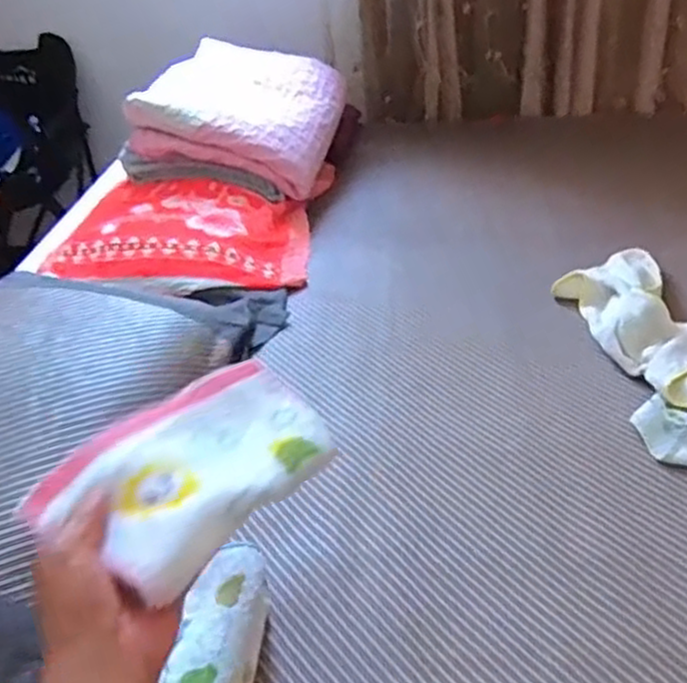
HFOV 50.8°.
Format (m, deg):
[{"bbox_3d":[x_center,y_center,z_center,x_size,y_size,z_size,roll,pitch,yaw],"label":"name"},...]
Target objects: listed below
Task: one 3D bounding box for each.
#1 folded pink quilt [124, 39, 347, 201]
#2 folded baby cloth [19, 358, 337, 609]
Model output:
[{"bbox_3d":[-0.198,-0.465,1.464,0.343,0.168,0.451,2,34,9],"label":"folded pink quilt"},{"bbox_3d":[-0.089,0.077,0.511,0.114,0.026,0.250,28,25,18],"label":"folded baby cloth"}]

